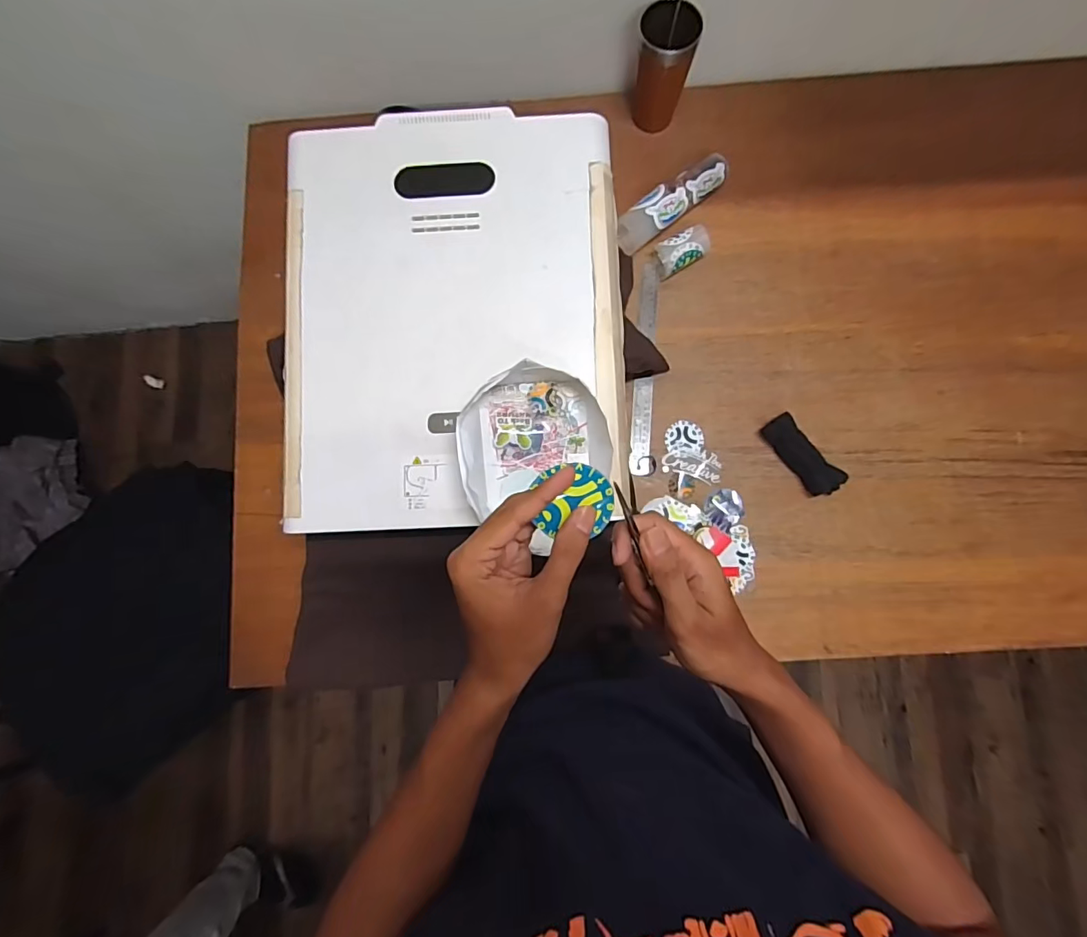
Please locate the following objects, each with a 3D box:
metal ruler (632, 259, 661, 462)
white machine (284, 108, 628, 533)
[{"bbox_3d":[0.152,-0.161,0.746,0.029,0.007,0.297,4,84,4],"label":"metal ruler"},{"bbox_3d":[-0.106,-0.183,0.603,0.392,0.047,0.488,-3,86,1],"label":"white machine"}]

